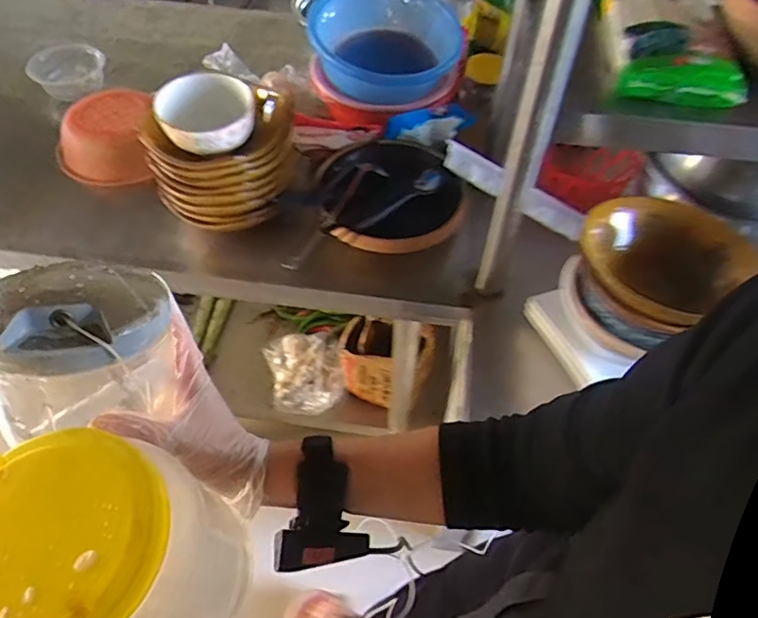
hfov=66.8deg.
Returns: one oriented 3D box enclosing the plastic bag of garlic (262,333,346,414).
[{"bbox_3d":[-0.176,0.135,1.357,0.173,0.099,0.194,-7,54,-7],"label":"plastic bag of garlic"}]

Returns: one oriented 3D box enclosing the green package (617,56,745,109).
[{"bbox_3d":[0.320,-0.241,0.607,0.127,0.032,0.037,7,53,4],"label":"green package"}]

